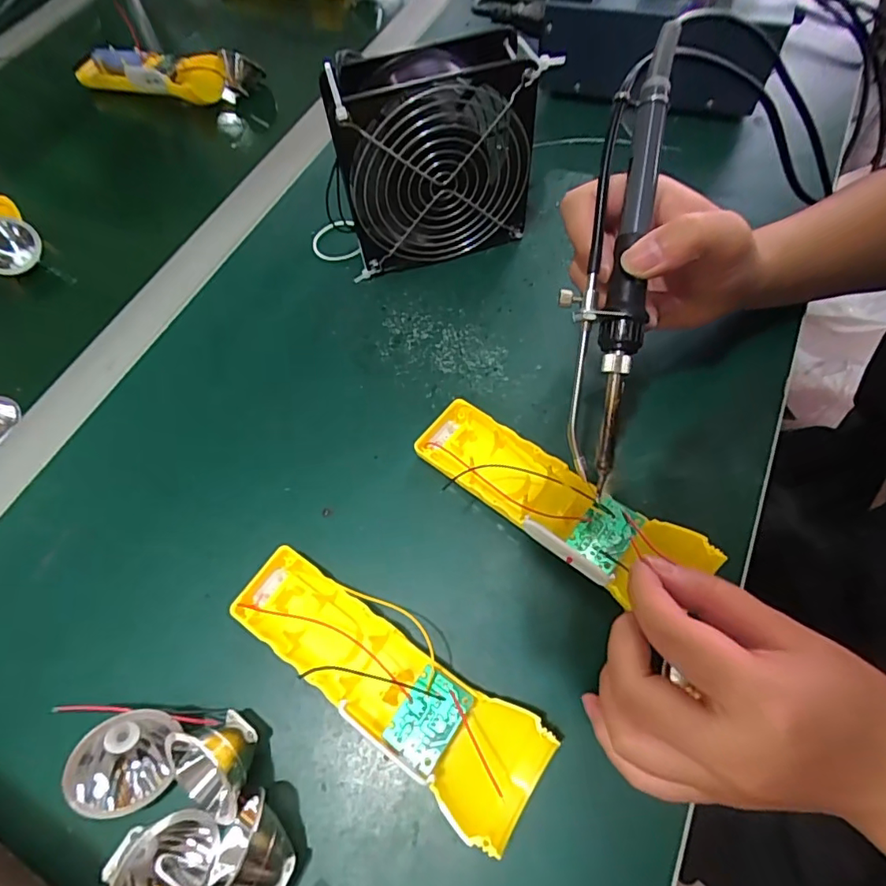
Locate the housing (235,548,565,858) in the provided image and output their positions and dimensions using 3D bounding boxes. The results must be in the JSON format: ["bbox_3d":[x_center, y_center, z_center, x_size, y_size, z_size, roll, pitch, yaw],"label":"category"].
[{"bbox_3d":[-0.029,0.109,0.249,0.165,0.029,0.051,33,69,19],"label":"housing"}]

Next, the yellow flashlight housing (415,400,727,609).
[{"bbox_3d":[0.056,0.030,0.277,0.158,0.021,0.046,32,69,27],"label":"yellow flashlight housing"}]

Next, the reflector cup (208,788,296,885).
[{"bbox_3d":[-0.080,0.170,0.217,0.032,0.031,0.037,-3,62,2],"label":"reflector cup"}]

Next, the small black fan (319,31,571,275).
[{"bbox_3d":[-0.009,-0.182,0.338,0.135,0.123,0.049,-15,62,-5],"label":"small black fan"}]

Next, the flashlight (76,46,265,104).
[{"bbox_3d":[-0.282,-0.362,0.511,0.201,0.034,0.047,6,64,6],"label":"flashlight"}]

